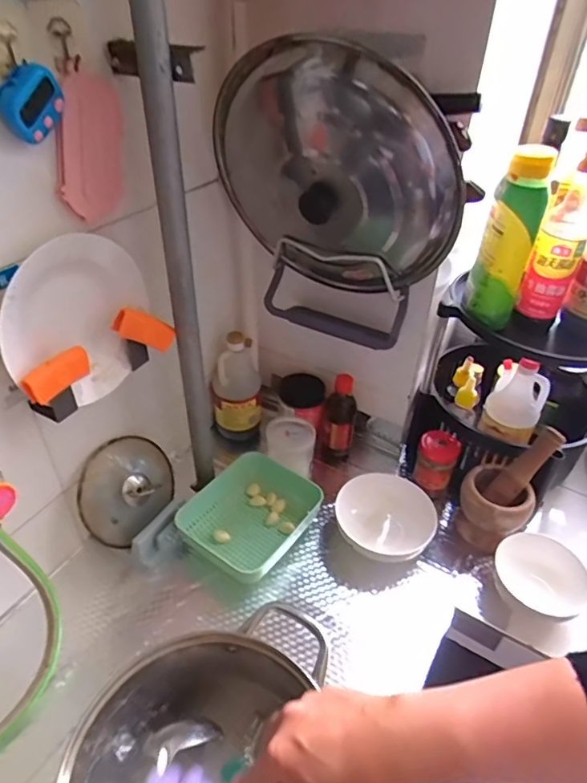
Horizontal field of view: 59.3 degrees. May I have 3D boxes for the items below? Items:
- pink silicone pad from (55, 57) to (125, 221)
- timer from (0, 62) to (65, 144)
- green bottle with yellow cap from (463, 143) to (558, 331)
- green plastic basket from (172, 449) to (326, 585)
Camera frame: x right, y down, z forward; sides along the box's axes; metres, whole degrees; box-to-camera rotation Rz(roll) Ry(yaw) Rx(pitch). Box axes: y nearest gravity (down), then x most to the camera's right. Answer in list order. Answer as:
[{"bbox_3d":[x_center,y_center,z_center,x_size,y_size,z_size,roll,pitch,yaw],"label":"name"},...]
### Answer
[{"bbox_3d":[-0.218,-0.264,0.557,0.009,0.145,0.082,20,30,25],"label":"pink silicone pad"},{"bbox_3d":[-0.243,-0.266,0.481,0.019,0.052,0.062,28,84,14],"label":"timer"},{"bbox_3d":[0.288,-0.204,0.701,0.070,0.232,0.062,17,41,18],"label":"green bottle with yellow cap"},{"bbox_3d":[-0.079,0.191,0.814,0.174,0.053,0.190,25,44,26],"label":"green plastic basket"}]

